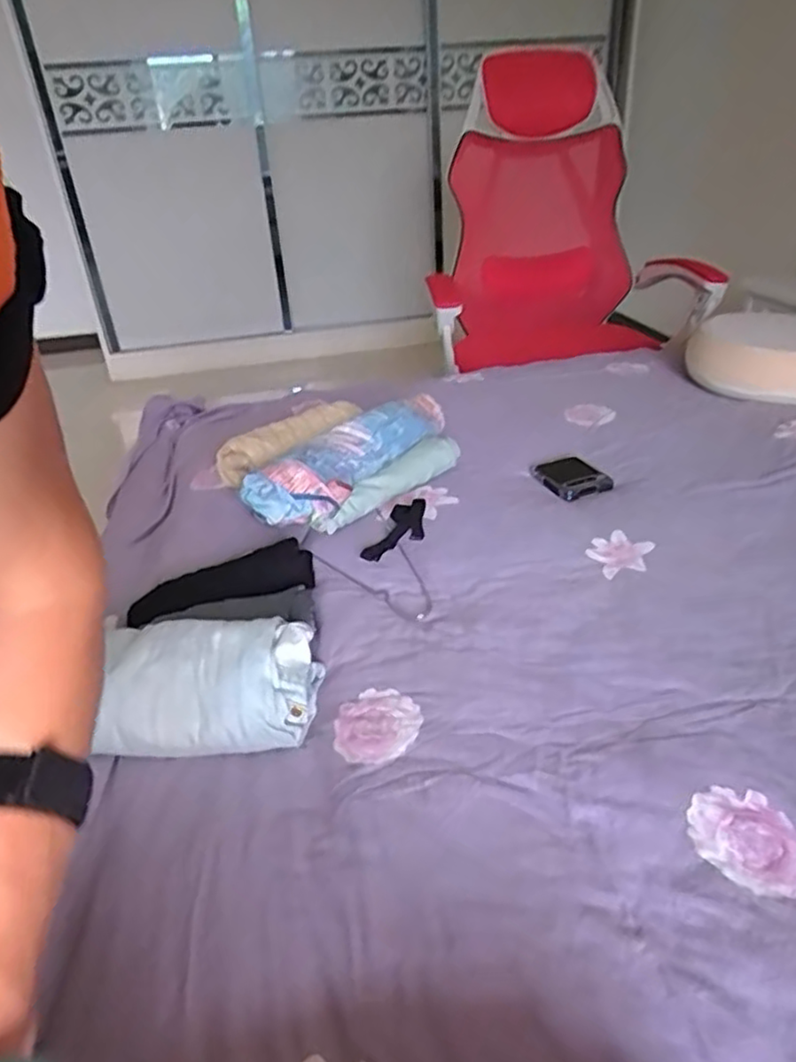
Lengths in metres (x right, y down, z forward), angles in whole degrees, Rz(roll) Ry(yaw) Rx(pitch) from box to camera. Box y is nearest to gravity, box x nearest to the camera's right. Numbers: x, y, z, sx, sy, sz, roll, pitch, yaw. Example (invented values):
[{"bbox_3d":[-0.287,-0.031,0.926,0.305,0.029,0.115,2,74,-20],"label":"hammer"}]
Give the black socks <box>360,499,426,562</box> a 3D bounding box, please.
[{"bbox_3d":[0.001,0.001,0.837,0.049,0.031,0.111,12,35,22],"label":"black socks"}]

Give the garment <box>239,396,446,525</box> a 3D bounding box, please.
[{"bbox_3d":[-0.058,-0.110,0.919,0.091,0.062,0.342,18,38,29],"label":"garment"}]

